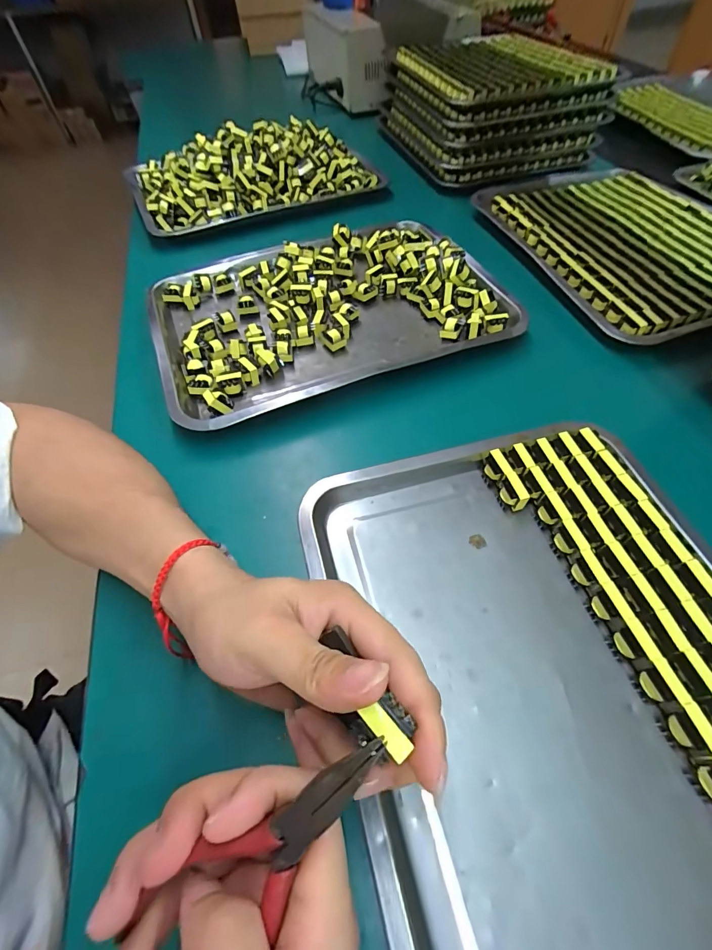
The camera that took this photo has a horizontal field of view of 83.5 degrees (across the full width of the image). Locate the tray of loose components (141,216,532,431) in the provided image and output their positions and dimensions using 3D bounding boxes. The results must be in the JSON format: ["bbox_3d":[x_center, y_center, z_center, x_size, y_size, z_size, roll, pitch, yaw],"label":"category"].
[{"bbox_3d":[-0.035,-0.192,0.454,0.370,0.031,0.268,-21,57,-11],"label":"tray of loose components"}]

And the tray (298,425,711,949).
[{"bbox_3d":[0.126,0.135,0.238,0.257,0.029,0.372,-15,56,-5],"label":"tray"}]

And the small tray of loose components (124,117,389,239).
[{"bbox_3d":[-0.166,-0.495,0.636,0.385,0.063,0.235,-18,56,-9],"label":"small tray of loose components"}]

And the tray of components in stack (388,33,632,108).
[{"bbox_3d":[0.221,-0.685,0.669,0.249,0.025,0.348,-19,56,-8],"label":"tray of components in stack"}]

